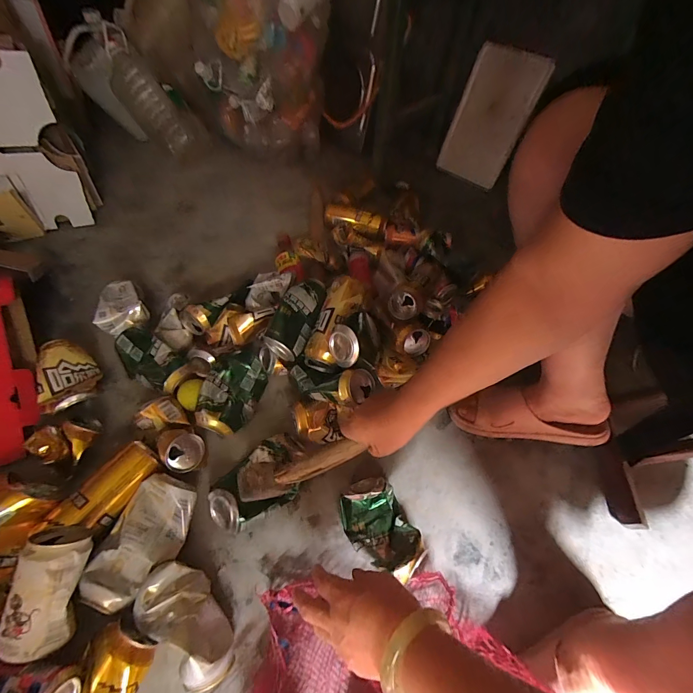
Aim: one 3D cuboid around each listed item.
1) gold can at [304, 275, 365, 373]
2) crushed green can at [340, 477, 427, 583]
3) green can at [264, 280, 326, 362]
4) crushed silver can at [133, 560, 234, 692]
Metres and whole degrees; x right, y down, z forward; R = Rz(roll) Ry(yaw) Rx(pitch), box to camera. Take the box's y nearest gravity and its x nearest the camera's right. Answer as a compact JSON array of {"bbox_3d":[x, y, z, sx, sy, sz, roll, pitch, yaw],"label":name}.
[{"bbox_3d":[-0.019,-0.042,0.570,0.064,0.053,0.167,21,80,12],"label":"gold can"},{"bbox_3d":[0.046,0.249,0.482,0.085,0.056,0.131,-25,58,-23],"label":"crushed green can"},{"bbox_3d":[-0.086,-0.055,0.591,0.078,0.075,0.158,21,70,12],"label":"green can"},{"bbox_3d":[-0.184,0.316,0.401,0.134,0.075,0.074,27,54,15],"label":"crushed silver can"}]

